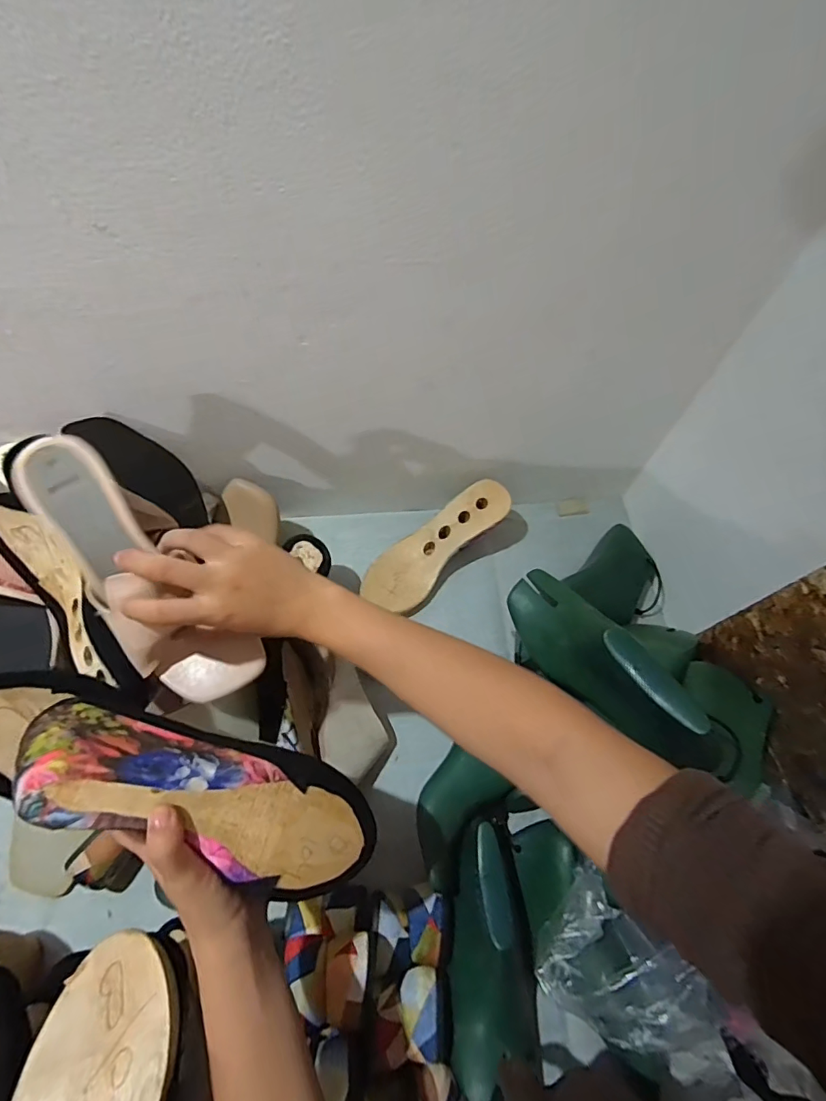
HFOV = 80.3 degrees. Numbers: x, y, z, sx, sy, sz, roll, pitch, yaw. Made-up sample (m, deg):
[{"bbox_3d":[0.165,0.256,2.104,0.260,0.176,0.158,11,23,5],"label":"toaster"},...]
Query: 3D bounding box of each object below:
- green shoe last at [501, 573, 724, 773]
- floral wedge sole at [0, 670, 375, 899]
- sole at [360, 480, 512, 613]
[{"bbox_3d":[0.177,0.100,0.476,0.070,0.097,0.237,-24,34,-14],"label":"green shoe last"},{"bbox_3d":[-0.156,0.142,0.303,0.275,0.078,0.076,21,63,-3],"label":"floral wedge sole"},{"bbox_3d":[0.033,-0.007,0.646,0.220,0.031,0.080,-41,70,0],"label":"sole"}]

